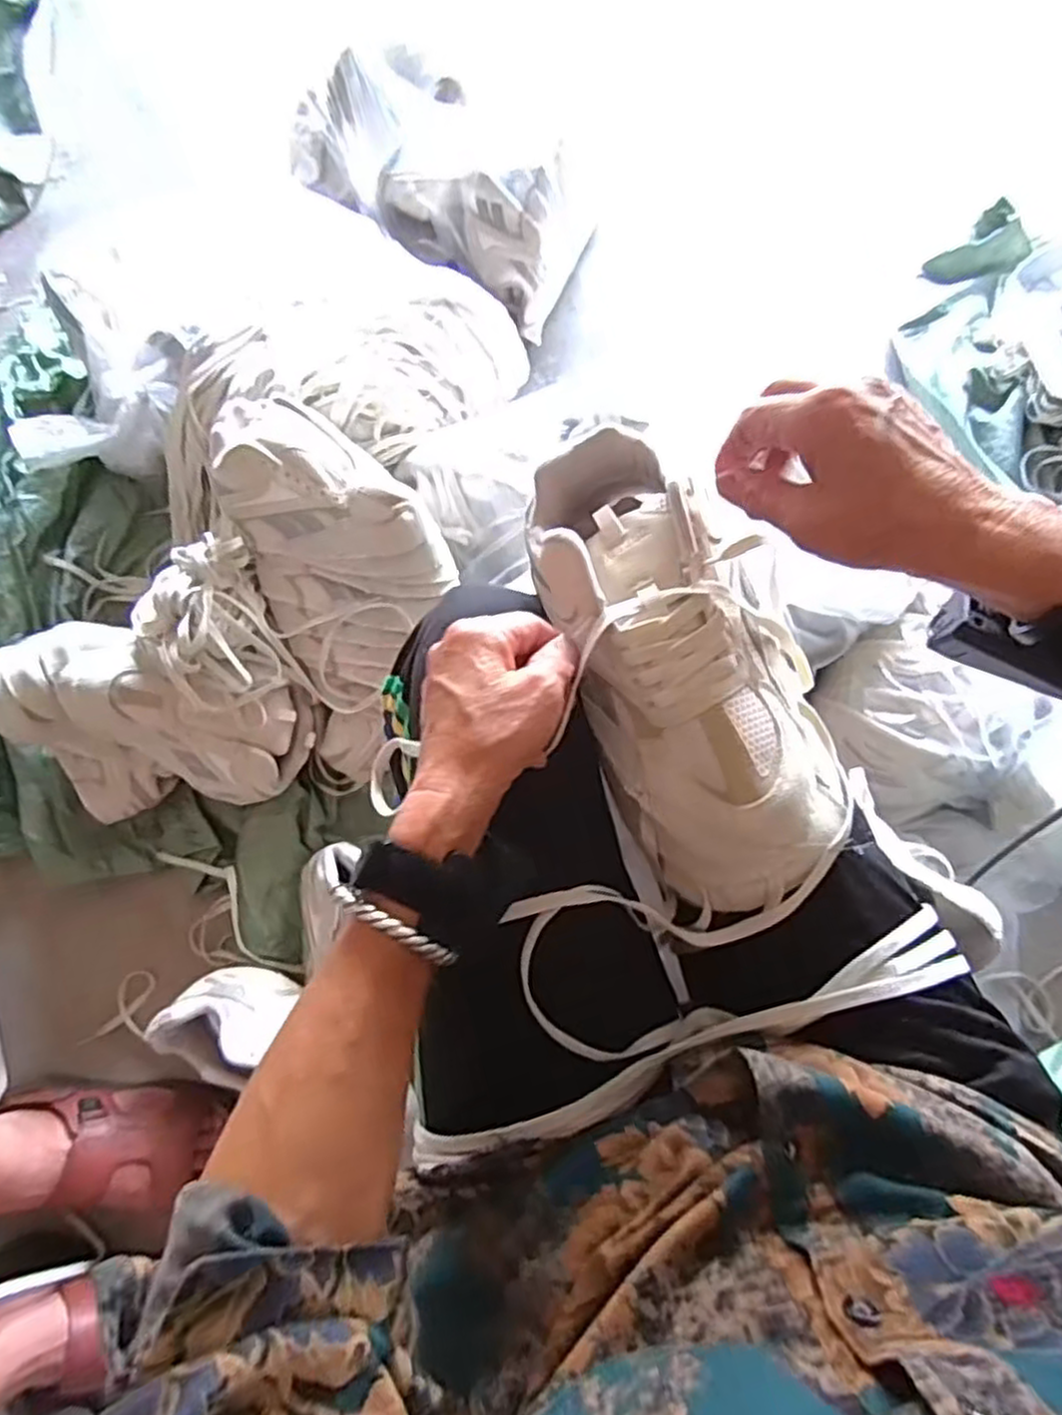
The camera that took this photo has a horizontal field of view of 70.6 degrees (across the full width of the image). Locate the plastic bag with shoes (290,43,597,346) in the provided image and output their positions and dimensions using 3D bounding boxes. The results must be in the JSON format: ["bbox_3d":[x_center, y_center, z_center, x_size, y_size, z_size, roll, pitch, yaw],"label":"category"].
[{"bbox_3d":[-0.131,-0.716,1.004,0.425,0.114,0.188,29,75,9],"label":"plastic bag with shoes"}]

